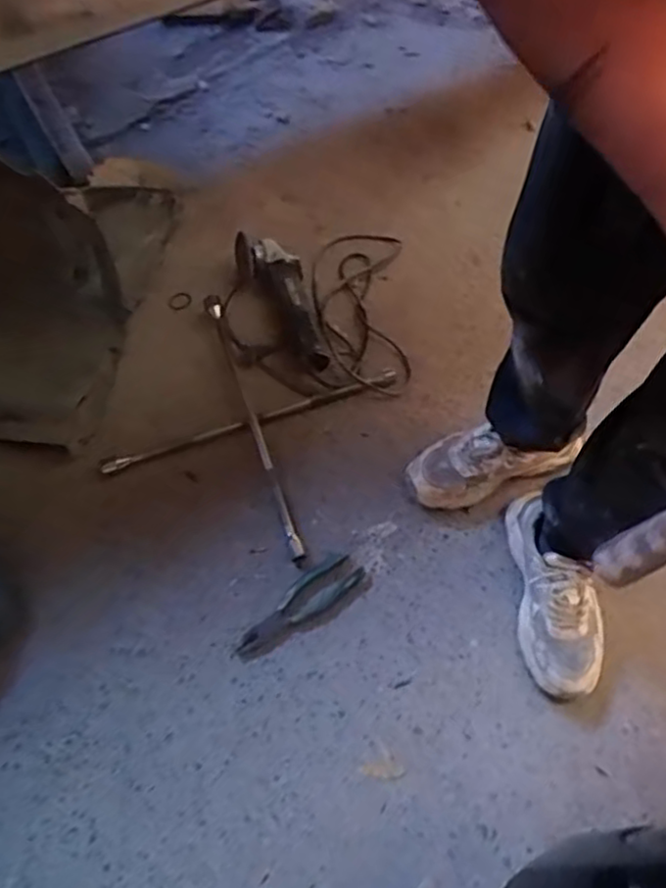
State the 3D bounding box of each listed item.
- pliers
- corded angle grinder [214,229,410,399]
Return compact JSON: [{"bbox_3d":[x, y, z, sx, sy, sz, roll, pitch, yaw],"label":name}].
[{"bbox_3d":[-0.045,0.235,0.970,0.211,0.017,0.069,-28,64,-11],"label":"pliers"},{"bbox_3d":[-0.050,-0.241,1.182,0.284,0.075,0.336,-6,62,0],"label":"corded angle grinder"}]

